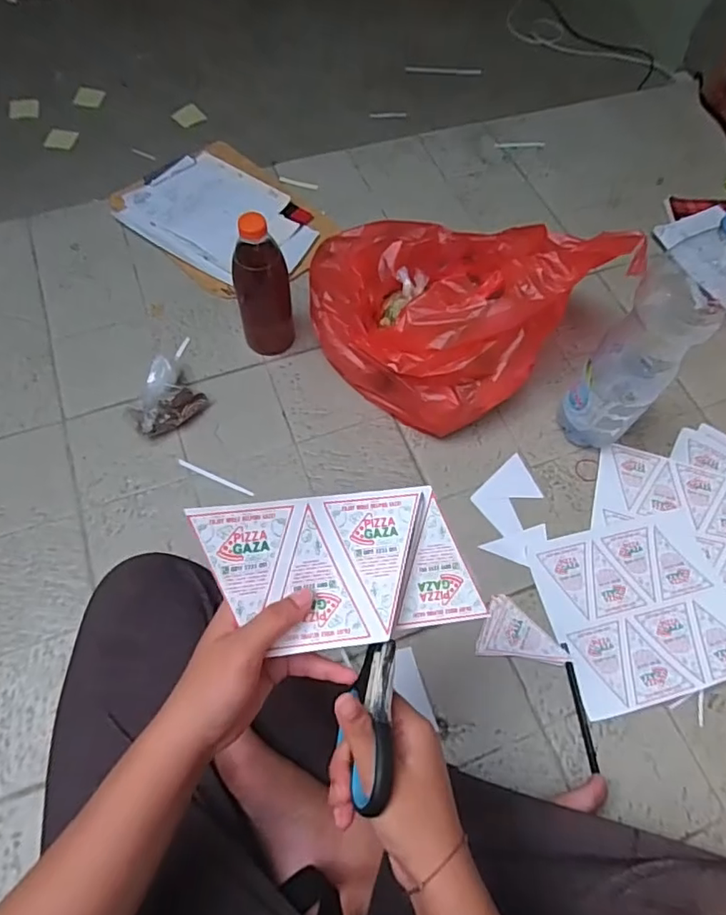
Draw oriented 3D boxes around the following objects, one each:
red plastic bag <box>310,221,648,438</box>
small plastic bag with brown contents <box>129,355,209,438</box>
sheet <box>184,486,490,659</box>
[{"bbox_3d":[0.103,-0.209,0.719,0.297,0.171,0.284,41,69,17],"label":"red plastic bag"},{"bbox_3d":[-0.250,-0.071,0.699,0.069,0.053,0.084,41,69,17],"label":"small plastic bag with brown contents"},{"bbox_3d":[-0.009,0.068,0.346,0.169,0.016,0.091,-5,87,-19],"label":"sheet"}]

